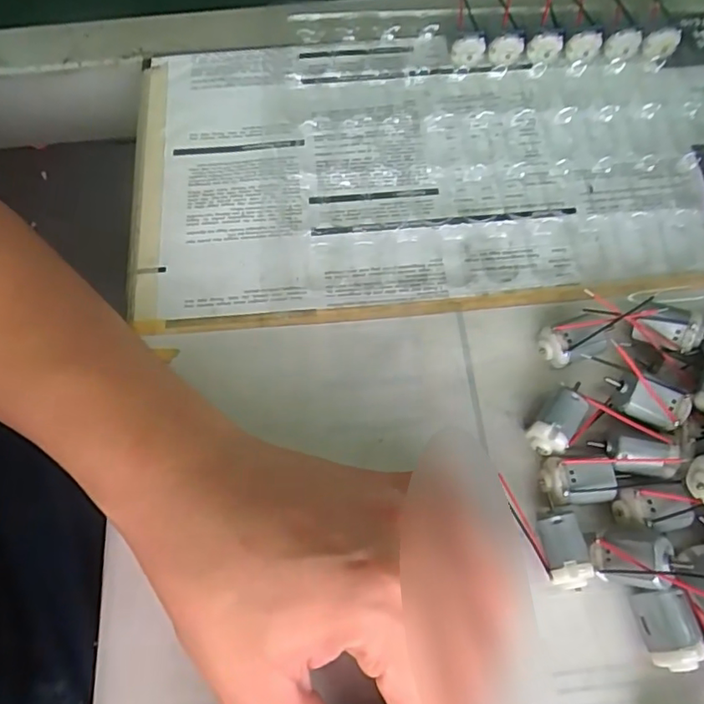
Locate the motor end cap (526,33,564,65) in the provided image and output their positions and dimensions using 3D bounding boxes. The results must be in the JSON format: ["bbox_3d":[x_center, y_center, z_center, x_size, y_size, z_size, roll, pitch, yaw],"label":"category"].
[{"bbox_3d":[0.111,-0.174,0.330,0.021,0.017,0.006,-11,67,-4],"label":"motor end cap"}]

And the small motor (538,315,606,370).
[{"bbox_3d":[0.099,-0.004,0.257,0.027,0.017,0.017,-15,67,-5],"label":"small motor"}]

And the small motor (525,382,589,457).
[{"bbox_3d":[0.087,0.030,0.242,0.016,0.019,0.029,38,72,16],"label":"small motor"}]

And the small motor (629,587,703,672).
[{"bbox_3d":[0.115,0.102,0.210,0.016,0.020,0.027,-10,67,-4],"label":"small motor"}]

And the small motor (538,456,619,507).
[{"bbox_3d":[0.092,0.053,0.234,0.028,0.016,0.018,-2,66,0],"label":"small motor"}]

